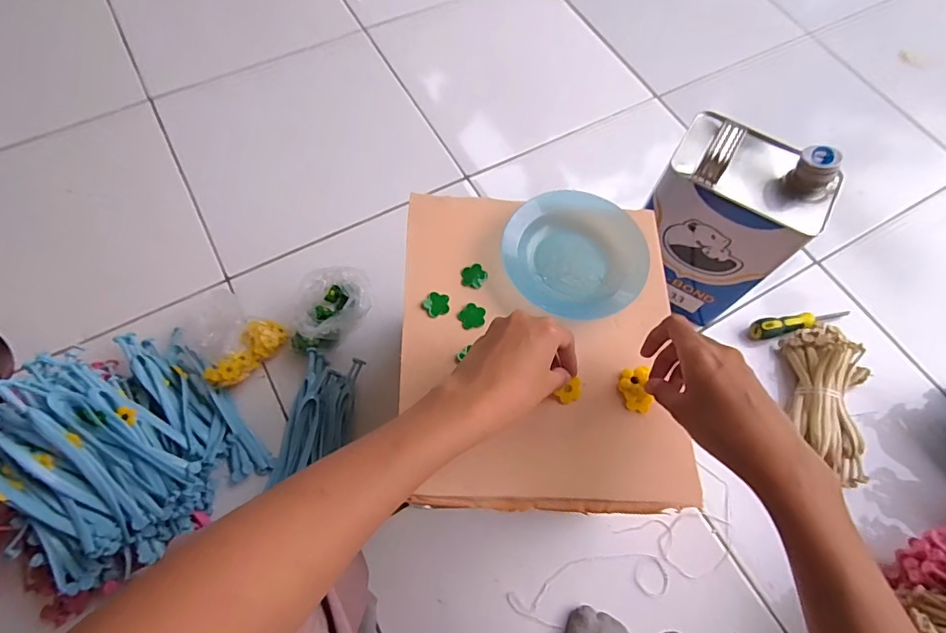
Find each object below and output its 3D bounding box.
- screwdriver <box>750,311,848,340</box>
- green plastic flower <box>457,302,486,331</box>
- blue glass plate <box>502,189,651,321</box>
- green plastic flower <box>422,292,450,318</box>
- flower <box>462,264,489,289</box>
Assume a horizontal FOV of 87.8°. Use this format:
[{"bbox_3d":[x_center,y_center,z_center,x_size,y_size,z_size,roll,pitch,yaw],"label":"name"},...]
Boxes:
[{"bbox_3d":[0.479,0.008,0.713,0.164,0.036,0.028,-10,67,-7],"label":"screwdriver"},{"bbox_3d":[0.000,0.000,0.440,0.024,0.006,0.023,1,66,-2],"label":"green plastic flower"},{"bbox_3d":[0.095,-0.055,0.455,0.119,0.027,0.126,1,66,-2],"label":"blue glass plate"},{"bbox_3d":[-0.032,-0.011,0.441,0.021,0.004,0.024,36,70,13],"label":"green plastic flower"},{"bbox_3d":[0.001,-0.037,0.456,0.023,0.006,0.023,1,66,-2],"label":"flower"}]

